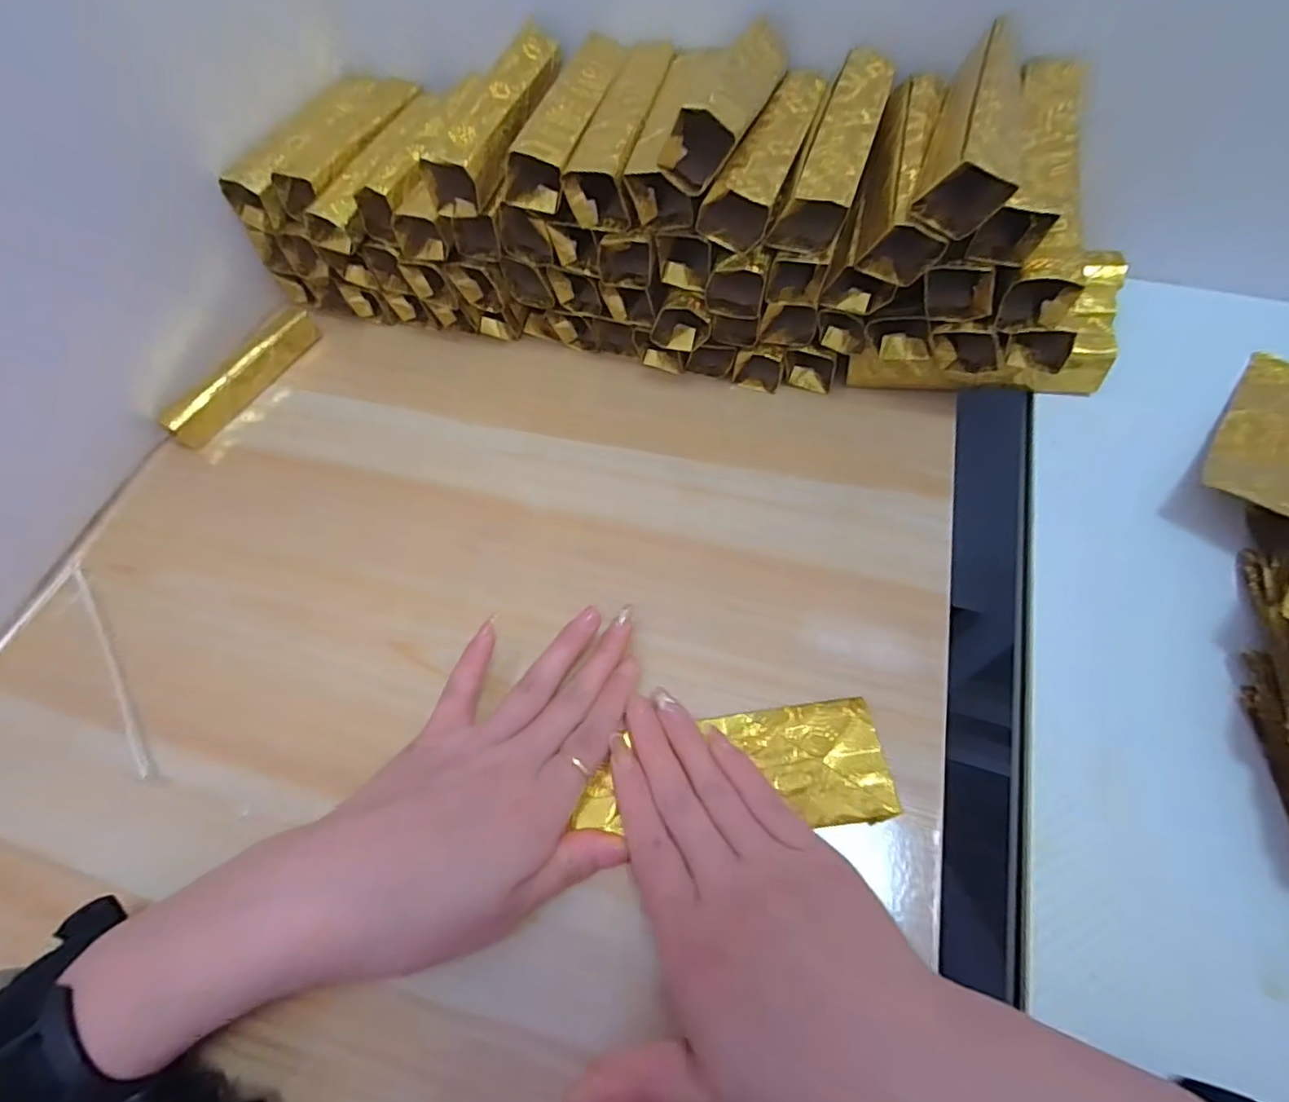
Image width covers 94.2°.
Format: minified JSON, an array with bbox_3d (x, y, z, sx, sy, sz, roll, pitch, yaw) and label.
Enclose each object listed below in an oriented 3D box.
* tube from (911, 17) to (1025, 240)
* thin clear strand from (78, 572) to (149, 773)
[{"bbox_3d":[0.157,-0.198,0.279,0.033,0.032,0.124,30,63,-6],"label":"tube"},{"bbox_3d":[-0.260,0.054,0.293,0.006,0.004,0.134,-35,62,-16],"label":"thin clear strand"}]

